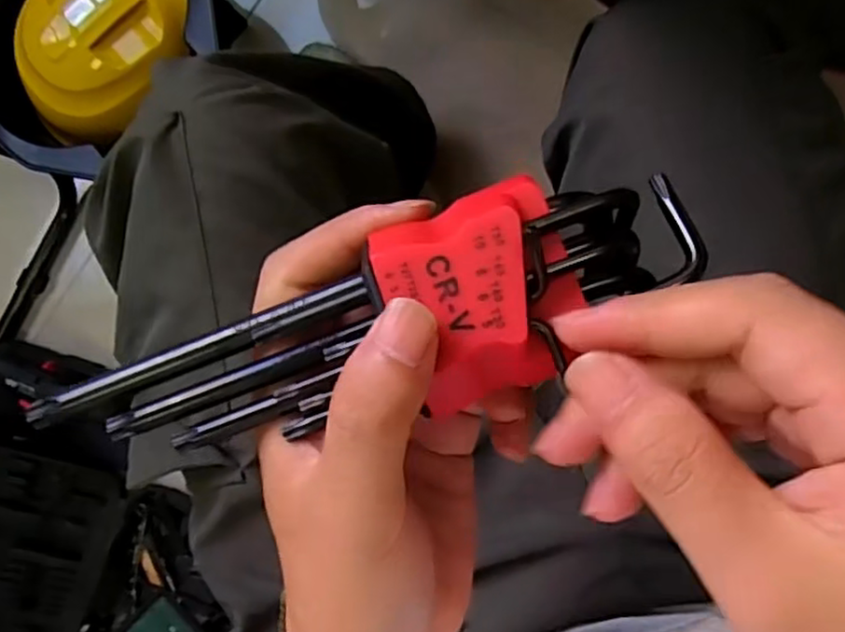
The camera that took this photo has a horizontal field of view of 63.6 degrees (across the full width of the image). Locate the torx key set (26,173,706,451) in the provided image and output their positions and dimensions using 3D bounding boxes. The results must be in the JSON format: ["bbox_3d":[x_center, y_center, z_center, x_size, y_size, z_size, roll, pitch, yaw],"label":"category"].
[{"bbox_3d":[-0.015,0.005,0.185,0.179,0.031,0.049,-17,91,6],"label":"torx key set"}]

